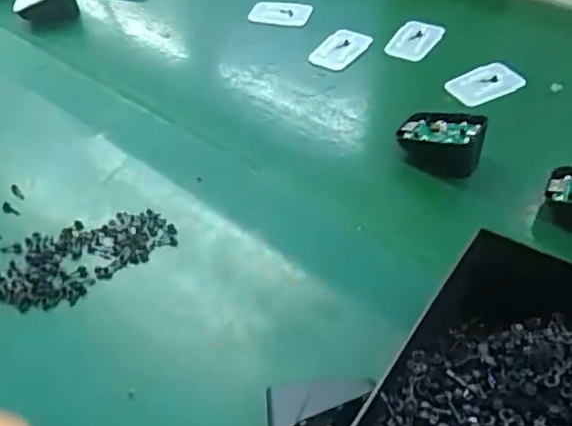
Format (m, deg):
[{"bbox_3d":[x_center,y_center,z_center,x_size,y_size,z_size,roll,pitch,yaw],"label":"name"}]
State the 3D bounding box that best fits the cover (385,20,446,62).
[{"bbox_3d":[0.132,-0.178,0.627,0.046,0.014,0.057,21,51,21],"label":"cover"}]

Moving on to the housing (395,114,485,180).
[{"bbox_3d":[0.127,-0.062,0.497,0.066,0.035,0.041,24,54,25],"label":"housing"}]

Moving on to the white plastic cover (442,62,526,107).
[{"bbox_3d":[0.185,-0.123,0.571,0.065,0.009,0.045,-22,49,-17],"label":"white plastic cover"}]

